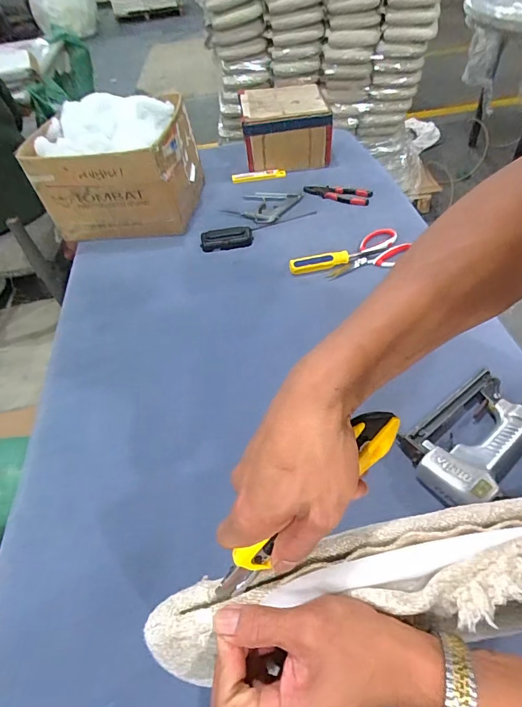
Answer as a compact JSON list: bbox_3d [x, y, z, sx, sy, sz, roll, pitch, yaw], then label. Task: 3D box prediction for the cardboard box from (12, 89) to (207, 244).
[{"bbox_3d":[-0.311,-0.403,0.883,0.293,0.227,0.217,4,51,9],"label":"cardboard box"}]

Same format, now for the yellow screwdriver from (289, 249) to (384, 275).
[{"bbox_3d":[0.145,-0.182,0.784,0.182,0.028,0.021,-15,51,-6],"label":"yellow screwdriver"}]

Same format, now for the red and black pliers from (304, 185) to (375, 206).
[{"bbox_3d":[0.177,-0.370,0.945,0.151,0.017,0.054,12,53,17],"label":"red and black pliers"}]

